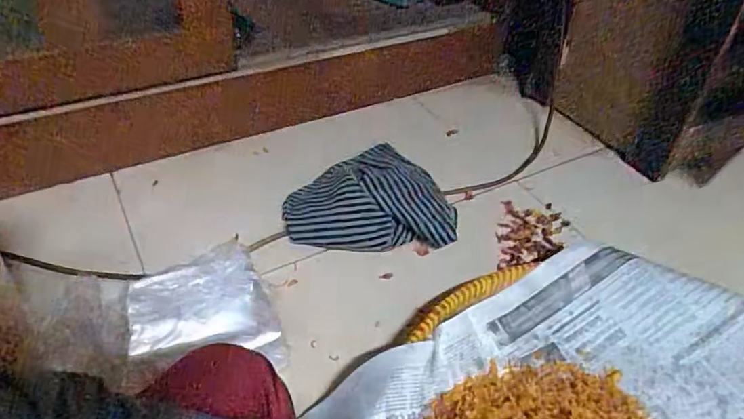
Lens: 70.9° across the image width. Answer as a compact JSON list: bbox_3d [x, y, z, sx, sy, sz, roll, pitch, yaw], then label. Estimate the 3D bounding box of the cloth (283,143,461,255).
[{"bbox_3d":[-0.003,-0.031,0.780,0.242,0.058,0.218,3,41,0],"label":"cloth"}]

